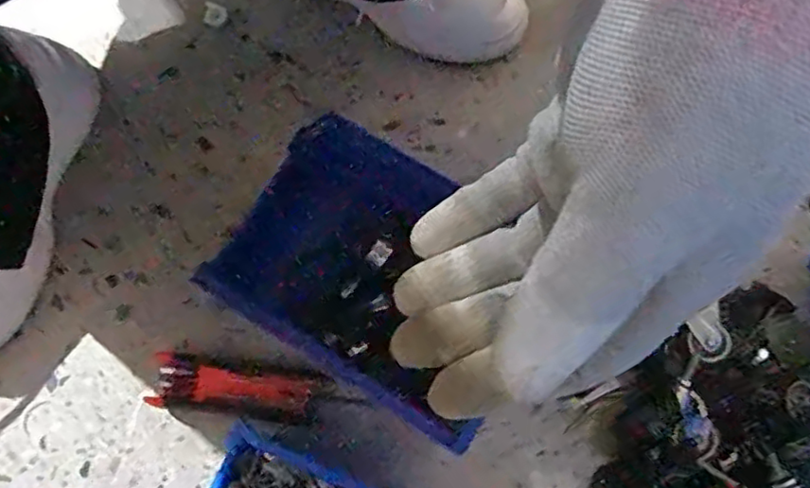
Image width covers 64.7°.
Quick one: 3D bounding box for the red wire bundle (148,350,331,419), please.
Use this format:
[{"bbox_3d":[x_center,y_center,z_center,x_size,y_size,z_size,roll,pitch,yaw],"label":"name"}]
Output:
[{"bbox_3d":[-0.124,0.107,0.473,0.130,0.020,0.040,7,73,3],"label":"red wire bundle"}]

